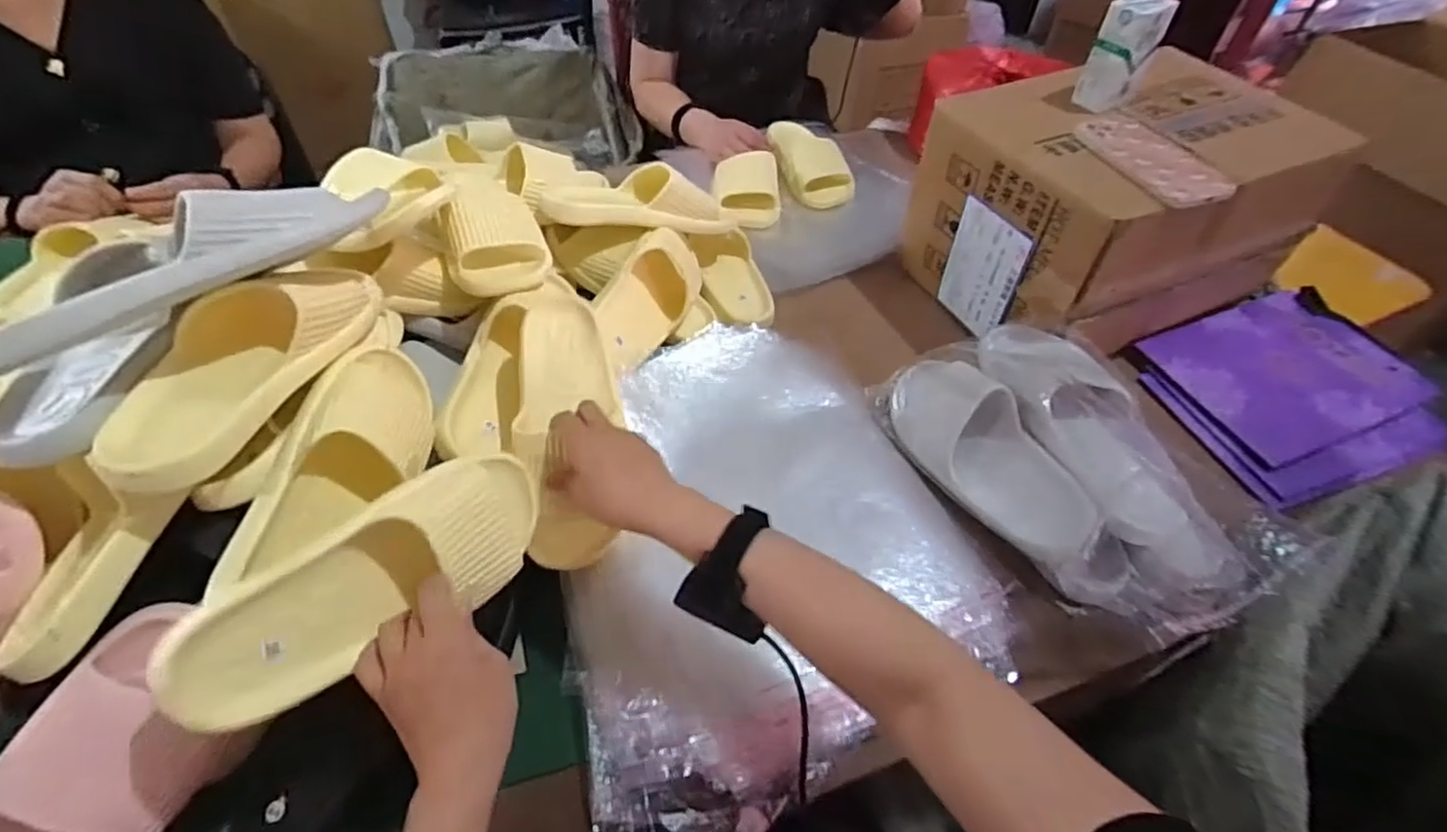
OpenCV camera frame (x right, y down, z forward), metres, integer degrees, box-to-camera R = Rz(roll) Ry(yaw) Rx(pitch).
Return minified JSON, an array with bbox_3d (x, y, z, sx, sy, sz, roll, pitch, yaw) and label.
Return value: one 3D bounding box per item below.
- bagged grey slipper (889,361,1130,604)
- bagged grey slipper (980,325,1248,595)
[{"bbox_3d":[0.280,0.051,0.664,0.084,0.098,0.288,-31,58,-27],"label":"bagged grey slipper"},{"bbox_3d":[0.371,0.022,0.649,0.103,0.088,0.302,-20,68,-19],"label":"bagged grey slipper"}]

